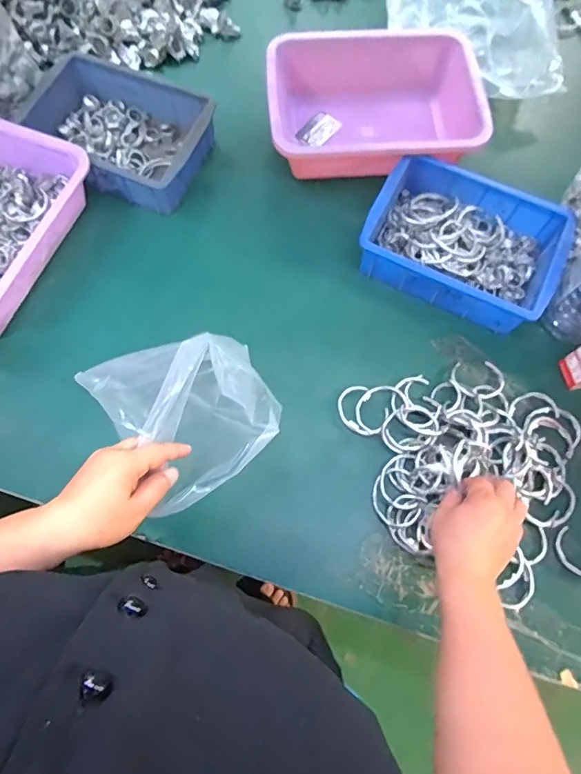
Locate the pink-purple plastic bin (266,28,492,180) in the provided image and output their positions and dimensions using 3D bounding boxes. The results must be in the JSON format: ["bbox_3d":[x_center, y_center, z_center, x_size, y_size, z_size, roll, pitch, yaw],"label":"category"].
[{"bbox_3d":[0.120,-0.415,0.689,0.299,0.076,0.238,-6,72,-4],"label":"pink-purple plastic bin"}]

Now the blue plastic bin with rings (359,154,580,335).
[{"bbox_3d":[0.231,-0.197,0.631,0.250,0.068,0.183,28,73,7],"label":"blue plastic bin with rings"}]

